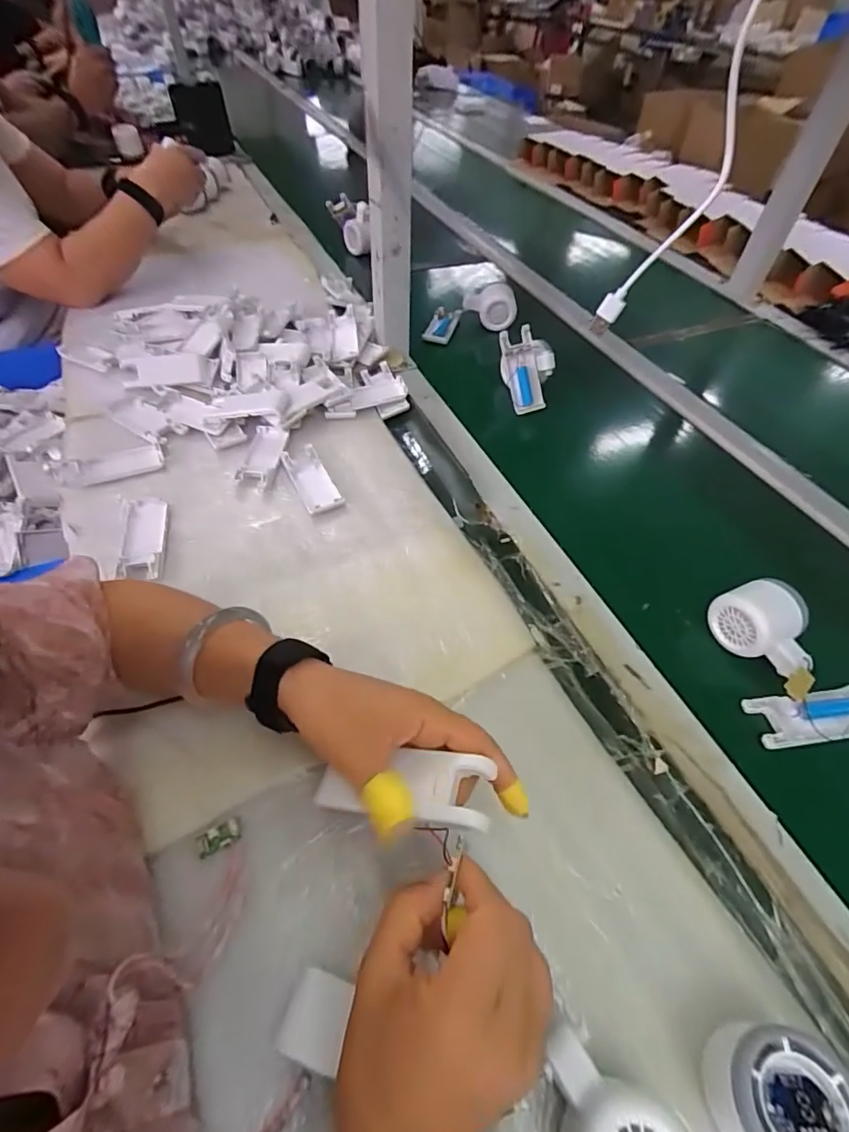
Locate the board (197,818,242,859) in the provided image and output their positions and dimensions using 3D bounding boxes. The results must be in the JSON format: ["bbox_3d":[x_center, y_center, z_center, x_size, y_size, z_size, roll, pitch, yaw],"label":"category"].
[{"bbox_3d":[-0.138,0.183,0.336,0.029,0.004,0.015,-20,56,-19],"label":"board"}]

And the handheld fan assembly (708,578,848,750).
[{"bbox_3d":[0.313,0.079,0.424,0.097,0.046,0.127,-4,52,-8],"label":"handheld fan assembly"}]

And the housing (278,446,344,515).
[{"bbox_3d":[-0.125,-0.095,0.551,0.038,0.011,0.103,-20,56,-19],"label":"housing"}]

